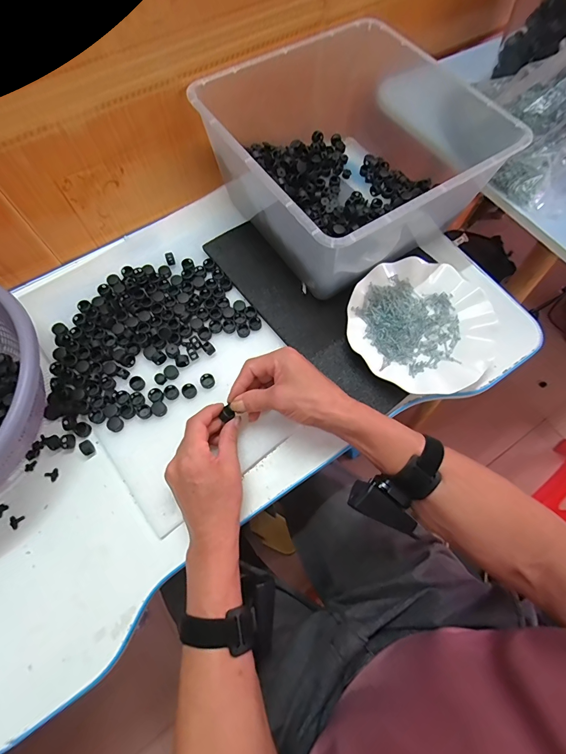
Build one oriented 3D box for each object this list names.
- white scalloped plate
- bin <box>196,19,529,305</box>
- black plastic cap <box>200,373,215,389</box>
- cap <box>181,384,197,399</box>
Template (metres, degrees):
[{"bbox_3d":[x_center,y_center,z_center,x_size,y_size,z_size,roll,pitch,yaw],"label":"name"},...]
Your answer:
[{"bbox_3d":[0.177,-0.066,0.462,0.180,0.026,0.177,0,69,-1],"label":"white scalloped plate"},{"bbox_3d":[0.081,-0.294,0.486,0.307,0.142,0.321,-32,72,-12],"label":"bin"},{"bbox_3d":[-0.094,0.004,0.452,0.017,0.011,0.019,-31,72,-12],"label":"black plastic cap"},{"bbox_3d":[-0.115,0.017,0.446,0.017,0.005,0.017,0,69,-1],"label":"cap"}]

